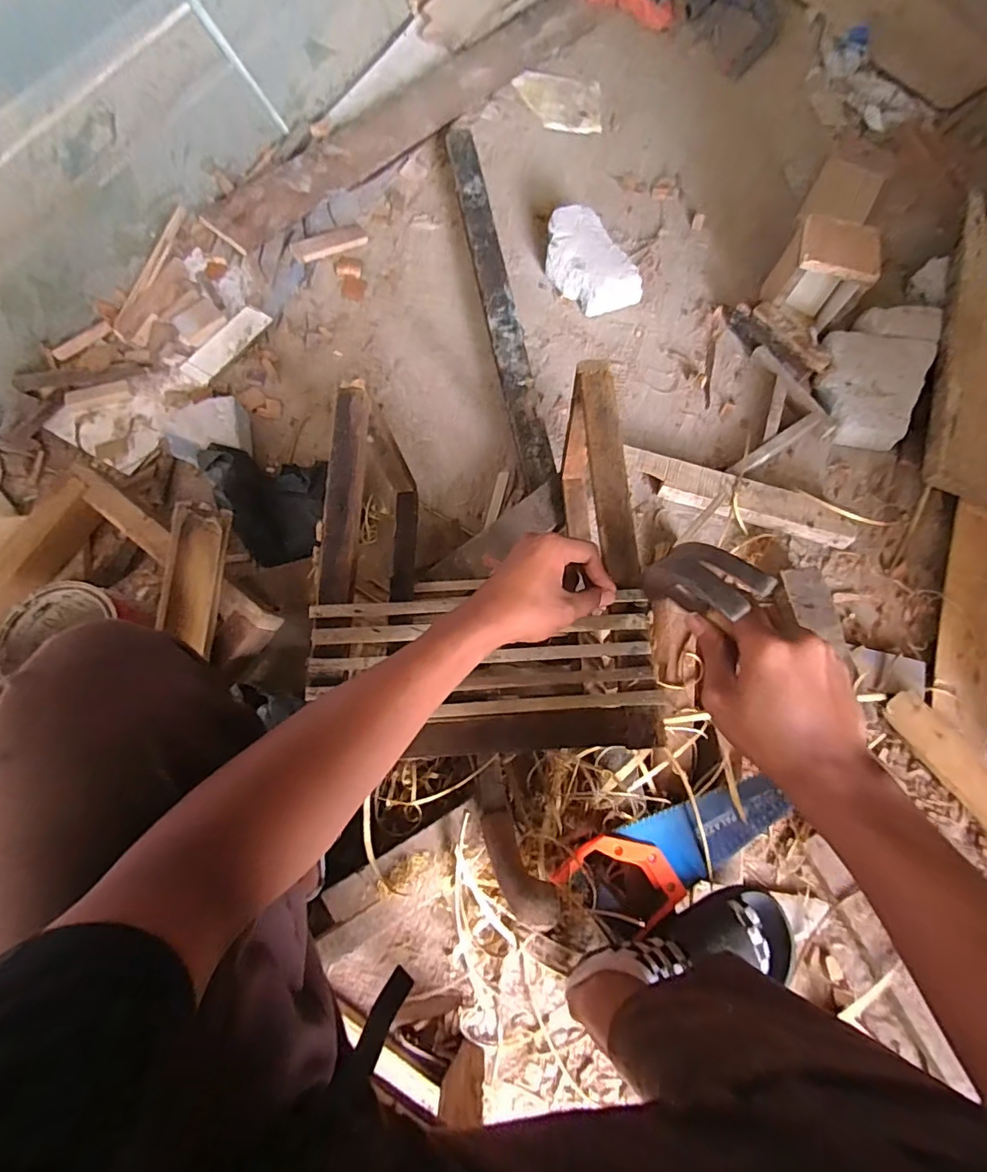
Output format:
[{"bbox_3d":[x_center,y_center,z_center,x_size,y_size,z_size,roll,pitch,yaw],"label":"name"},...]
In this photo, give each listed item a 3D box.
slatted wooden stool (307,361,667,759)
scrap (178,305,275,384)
[{"bbox_3d":[-0.020,0.001,0.602,0.294,0.275,0.362,-5,74,-3],"label":"slatted wooden stool"},{"bbox_3d":[-0.479,-0.434,0.945,0.059,0.011,0.173,33,76,8],"label":"scrap"}]

